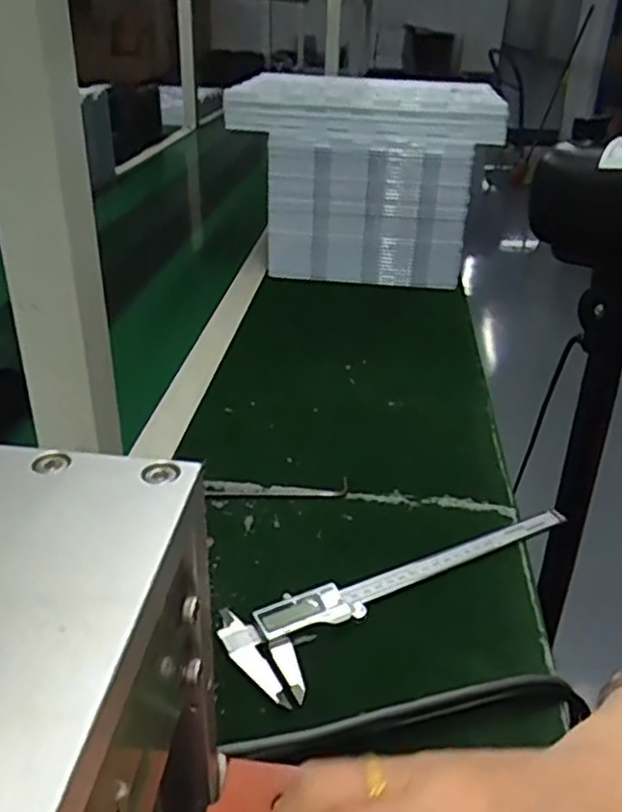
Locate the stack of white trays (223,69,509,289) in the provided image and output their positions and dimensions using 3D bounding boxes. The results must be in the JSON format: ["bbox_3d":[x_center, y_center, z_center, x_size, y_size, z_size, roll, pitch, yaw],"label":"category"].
[{"bbox_3d":[0.091,-0.343,1.064,0.362,0.279,0.288,12,31,15],"label":"stack of white trays"}]

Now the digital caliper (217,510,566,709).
[{"bbox_3d":[0.074,0.121,0.484,0.279,0.013,0.071,-16,34,-29],"label":"digital caliper"}]

